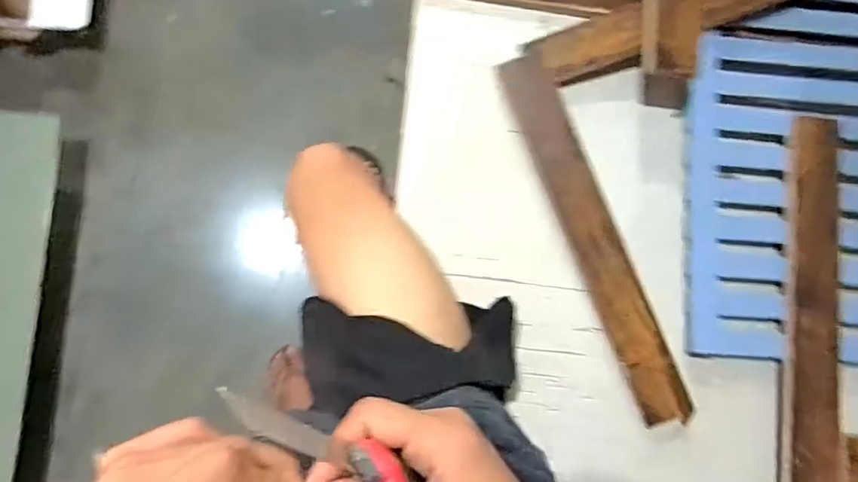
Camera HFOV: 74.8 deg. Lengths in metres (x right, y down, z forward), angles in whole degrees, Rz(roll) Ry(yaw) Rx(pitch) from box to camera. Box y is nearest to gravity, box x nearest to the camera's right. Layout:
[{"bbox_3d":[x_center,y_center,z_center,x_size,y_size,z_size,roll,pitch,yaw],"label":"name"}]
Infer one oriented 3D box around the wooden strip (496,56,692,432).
[{"bbox_3d":[0.200,-0.005,0.673,0.063,0.022,0.463,-20,85,-9],"label":"wooden strip"}]

